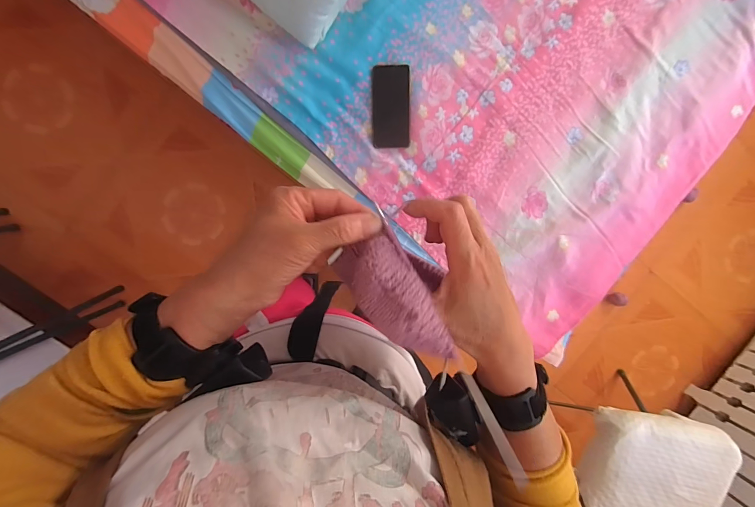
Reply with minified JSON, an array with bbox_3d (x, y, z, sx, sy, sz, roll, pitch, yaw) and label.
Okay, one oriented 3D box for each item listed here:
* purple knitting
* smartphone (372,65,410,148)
[{"bbox_3d":[0.020,0.028,0.242,0.101,0.033,0.055,38,91,-9],"label":"purple knitting"},{"bbox_3d":[0.029,-0.306,0.723,0.077,0.004,0.160,0,103,2],"label":"smartphone"}]

